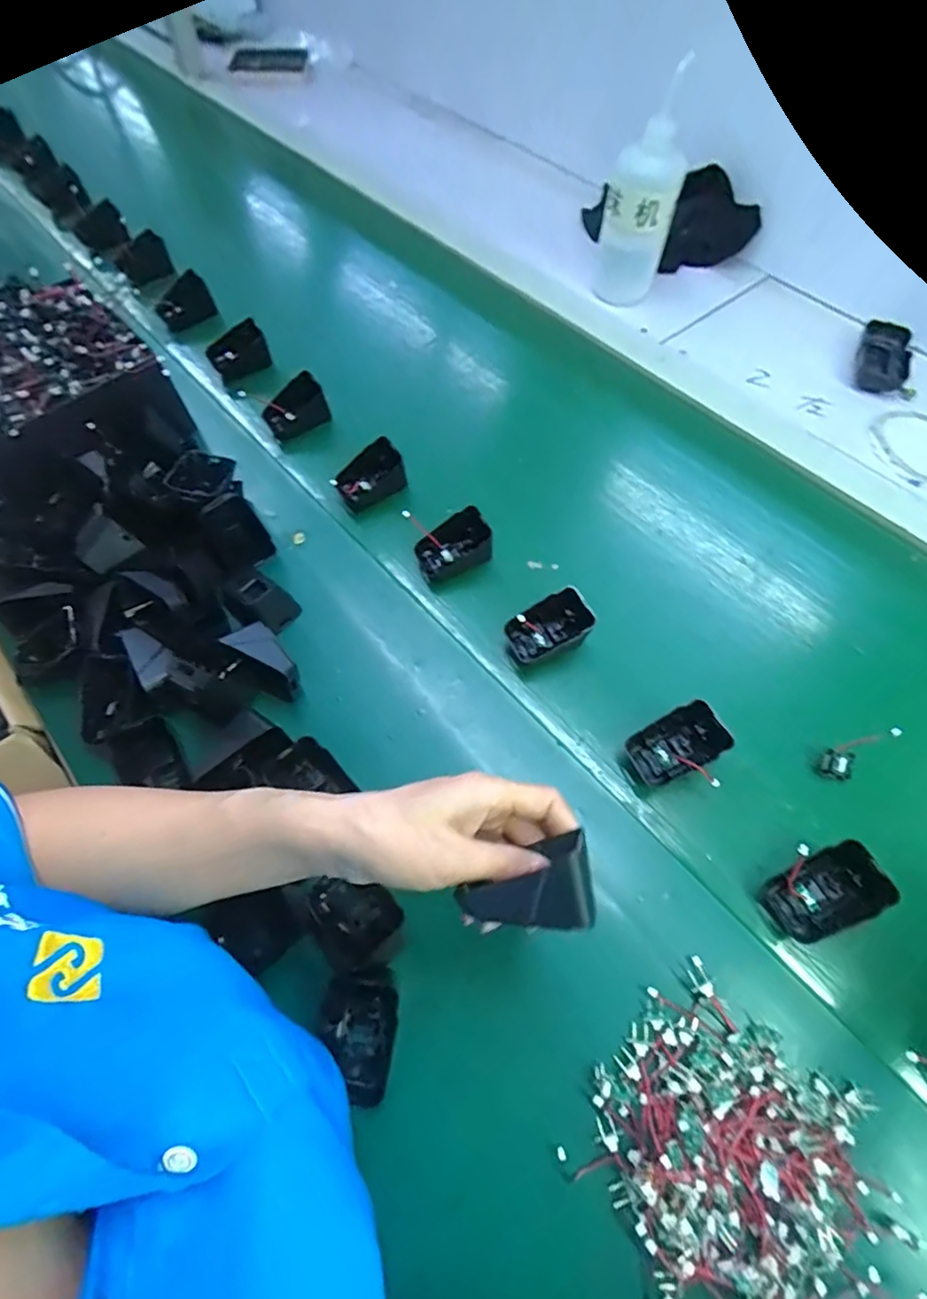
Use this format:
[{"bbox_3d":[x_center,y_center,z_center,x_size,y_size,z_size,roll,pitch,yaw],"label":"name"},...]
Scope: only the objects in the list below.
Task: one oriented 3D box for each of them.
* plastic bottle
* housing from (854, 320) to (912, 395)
[{"bbox_3d":[0.206,-0.509,0.656,0.080,0.198,0.091,8,61,6],"label":"plastic bottle"},{"bbox_3d":[0.500,-0.348,0.661,0.053,0.022,0.102,18,63,11],"label":"housing"}]

